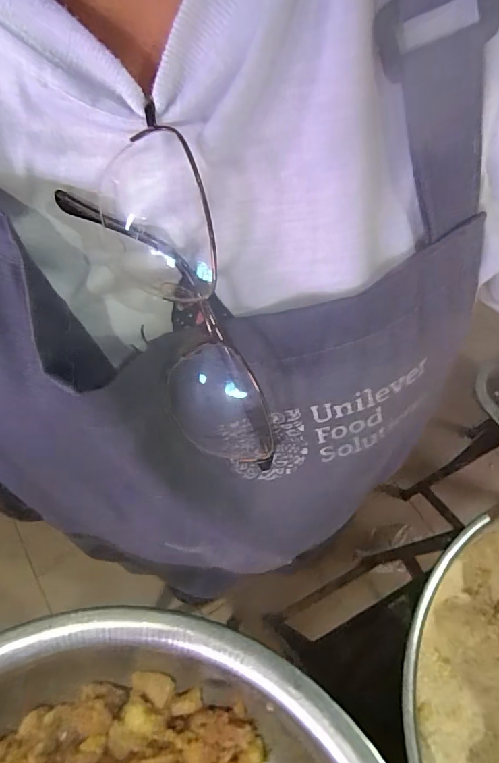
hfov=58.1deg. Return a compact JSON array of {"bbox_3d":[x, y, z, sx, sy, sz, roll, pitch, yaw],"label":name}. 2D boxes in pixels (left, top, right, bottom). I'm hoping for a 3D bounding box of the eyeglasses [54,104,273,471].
[{"bbox_3d":[-0.027,-0.021,0.177,0.043,0.133,0.026,-22,23,-12],"label":"eyeglasses"}]

